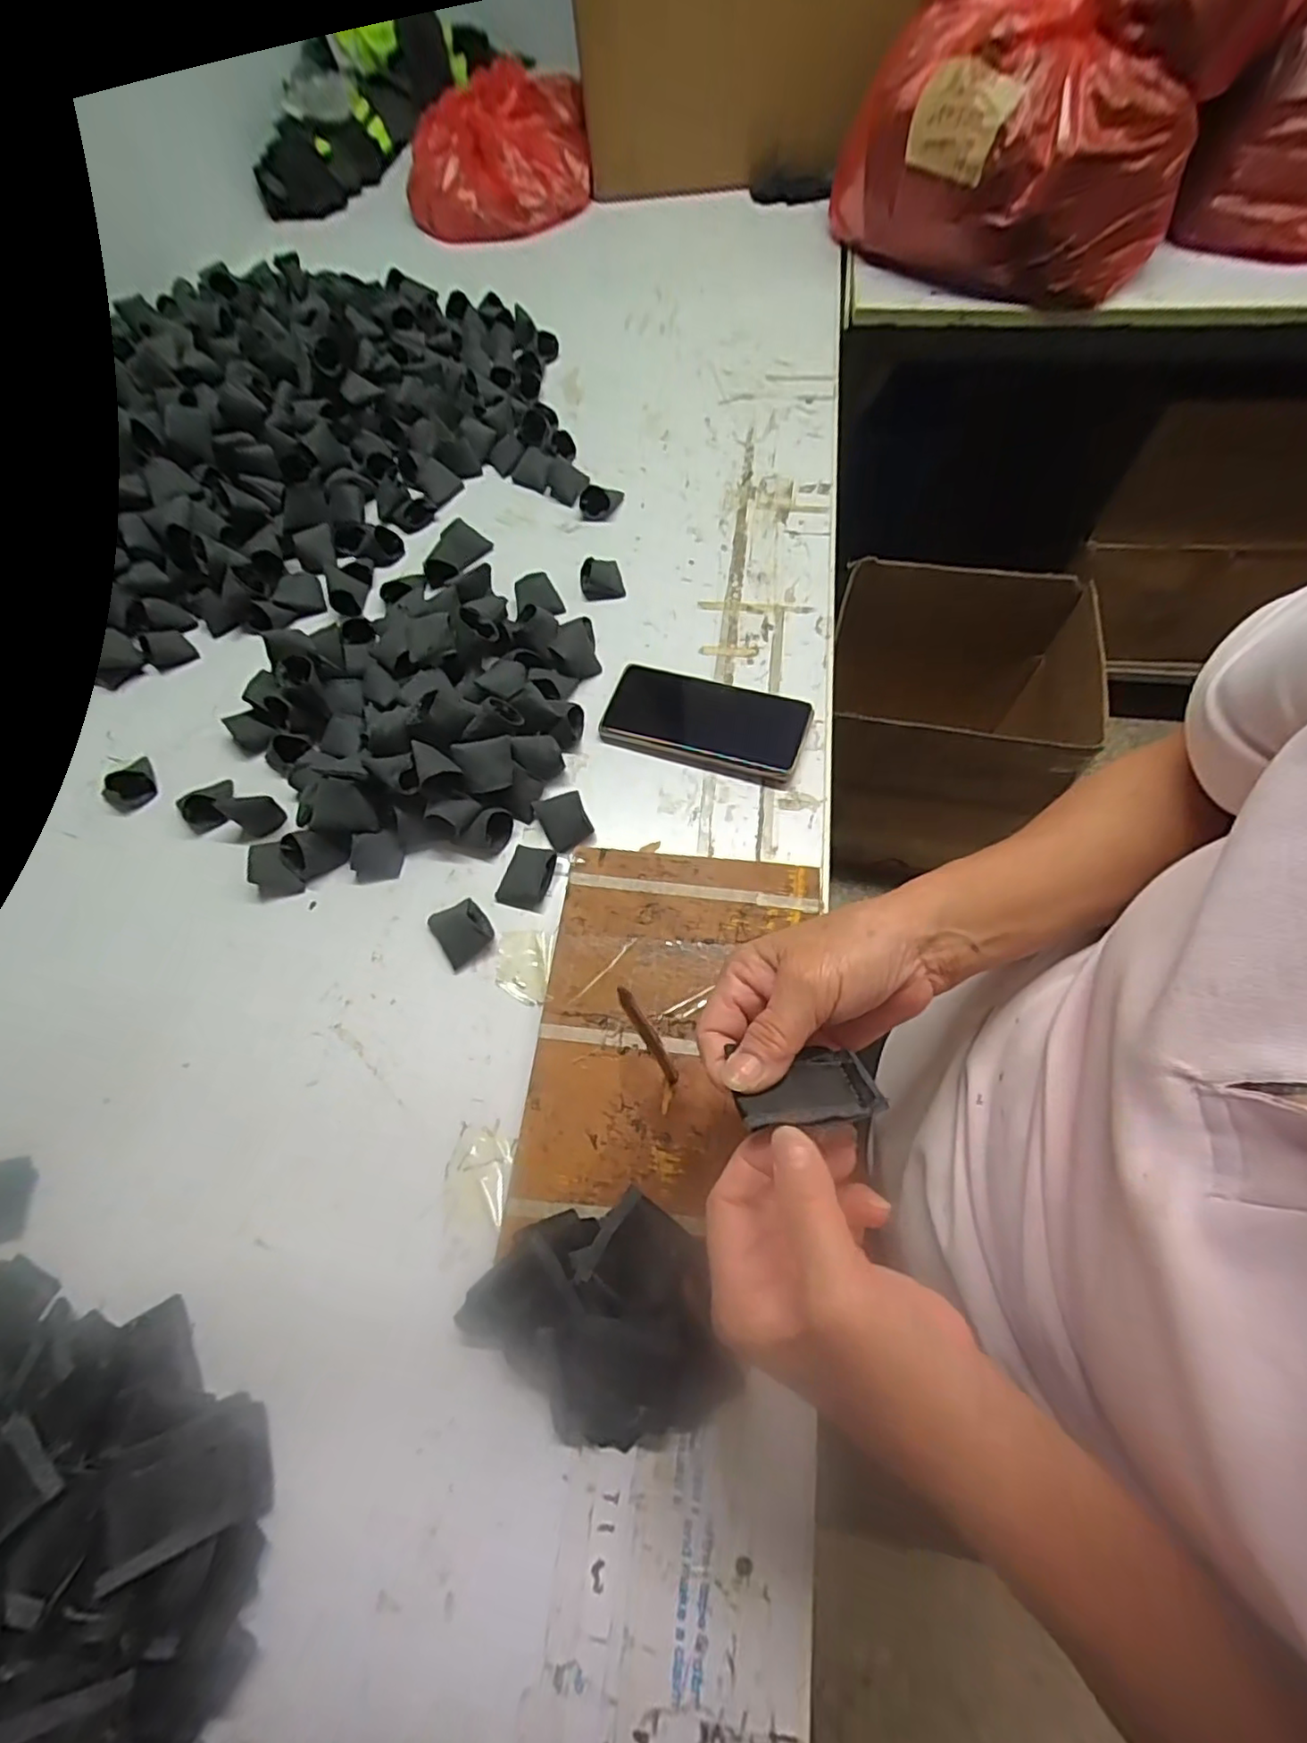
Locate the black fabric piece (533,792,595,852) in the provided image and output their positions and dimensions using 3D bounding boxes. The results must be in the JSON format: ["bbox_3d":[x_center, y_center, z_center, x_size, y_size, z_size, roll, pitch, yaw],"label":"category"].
[{"bbox_3d":[-0.067,-0.040,0.476,0.035,0.005,0.047,-23,70,-7],"label":"black fabric piece"}]

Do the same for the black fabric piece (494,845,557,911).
[{"bbox_3d":[-0.093,0.004,0.459,0.034,0.011,0.045,15,67,10],"label":"black fabric piece"}]

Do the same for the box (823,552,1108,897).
[{"bbox_3d":[0.481,-0.238,1.121,0.352,0.431,0.345,9,66,8],"label":"box"}]

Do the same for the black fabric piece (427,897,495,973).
[{"bbox_3d":[-0.136,0.042,0.448,0.037,0.013,0.040,-35,68,-12],"label":"black fabric piece"}]

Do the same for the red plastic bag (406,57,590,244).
[{"bbox_3d":[-0.219,-0.985,0.868,0.256,0.087,0.276,-6,65,1],"label":"red plastic bag"}]

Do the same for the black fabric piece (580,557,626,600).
[{"bbox_3d":[-0.049,-0.274,0.585,0.037,0.015,0.037,-12,65,-2],"label":"black fabric piece"}]

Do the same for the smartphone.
[{"bbox_3d":[0.042,-0.124,0.513,0.159,0.015,0.082,17,67,11],"label":"smartphone"}]

